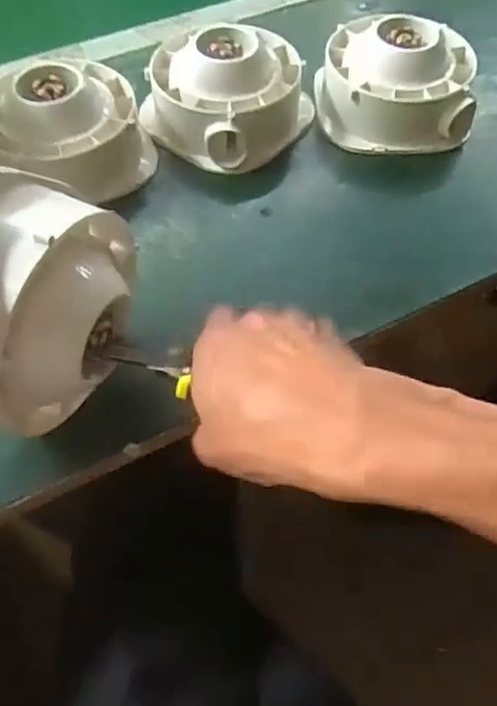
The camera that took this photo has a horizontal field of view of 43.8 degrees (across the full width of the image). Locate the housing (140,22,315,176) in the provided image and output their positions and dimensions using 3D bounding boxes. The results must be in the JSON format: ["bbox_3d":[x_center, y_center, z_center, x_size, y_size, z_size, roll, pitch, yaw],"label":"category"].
[{"bbox_3d":[-0.017,-0.224,0.525,0.120,0.071,0.127,1,58,-1],"label":"housing"}]

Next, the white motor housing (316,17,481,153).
[{"bbox_3d":[0.129,-0.246,0.543,0.135,0.071,0.126,3,58,0],"label":"white motor housing"}]

